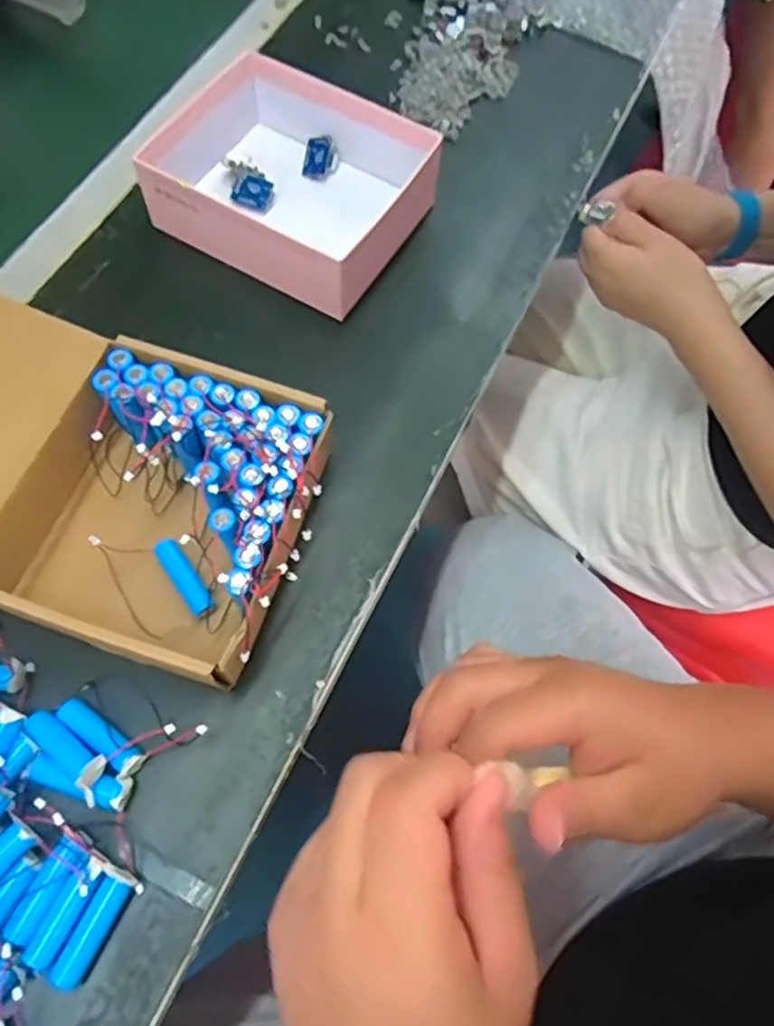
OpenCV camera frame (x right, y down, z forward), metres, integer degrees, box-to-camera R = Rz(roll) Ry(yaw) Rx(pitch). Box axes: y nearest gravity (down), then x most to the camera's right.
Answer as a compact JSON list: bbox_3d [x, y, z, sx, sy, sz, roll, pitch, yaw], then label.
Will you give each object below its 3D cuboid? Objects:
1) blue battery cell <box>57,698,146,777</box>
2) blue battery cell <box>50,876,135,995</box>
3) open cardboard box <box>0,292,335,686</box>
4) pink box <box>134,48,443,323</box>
[{"bbox_3d":[-0.149,0.115,0.365,0.054,0.013,0.013,34,70,13],"label":"blue battery cell"},{"bbox_3d":[-0.138,0.196,0.328,0.015,0.014,0.049,29,68,12],"label":"blue battery cell"},{"bbox_3d":[-0.196,-0.038,0.383,0.312,0.117,0.166,17,67,7],"label":"open cardboard box"},{"bbox_3d":[-0.062,-0.234,0.504,0.167,0.063,0.142,28,68,11],"label":"pink box"}]

